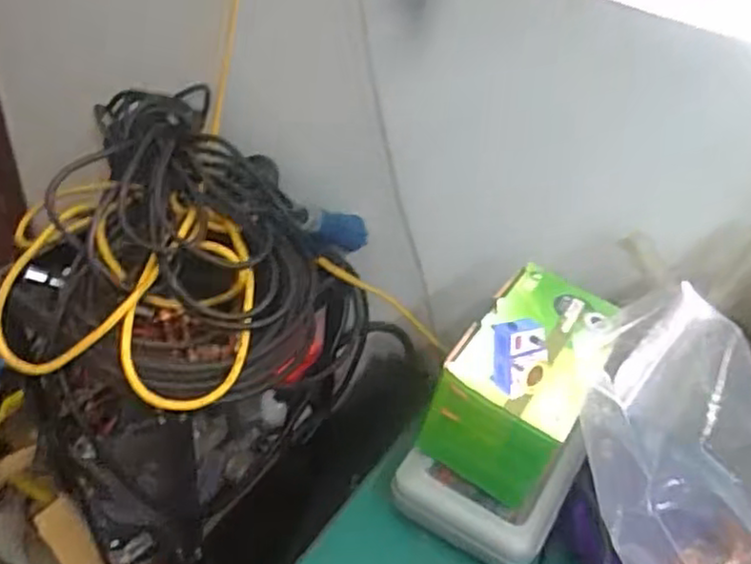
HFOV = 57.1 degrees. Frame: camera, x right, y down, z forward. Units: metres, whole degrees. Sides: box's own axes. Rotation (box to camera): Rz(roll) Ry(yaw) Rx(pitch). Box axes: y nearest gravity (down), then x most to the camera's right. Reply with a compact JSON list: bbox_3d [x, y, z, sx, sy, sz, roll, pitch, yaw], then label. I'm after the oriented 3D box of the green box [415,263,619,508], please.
[{"bbox_3d":[0.132,0.085,0.602,0.106,0.104,0.185,28,44,22],"label":"green box"}]

